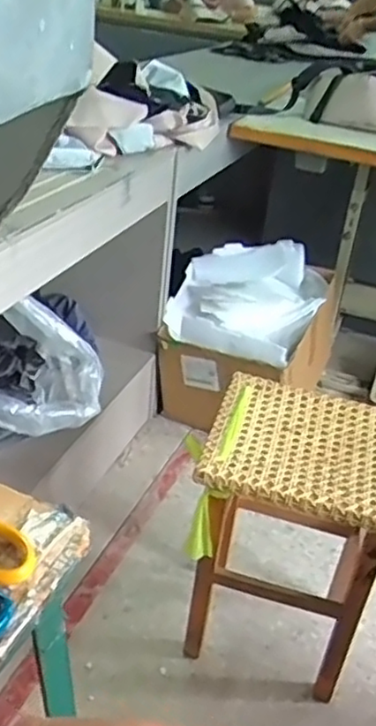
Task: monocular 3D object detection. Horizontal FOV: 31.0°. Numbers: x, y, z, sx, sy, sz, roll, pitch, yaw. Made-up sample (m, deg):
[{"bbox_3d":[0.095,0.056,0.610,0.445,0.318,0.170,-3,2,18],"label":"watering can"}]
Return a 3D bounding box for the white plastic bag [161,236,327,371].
[{"bbox_3d":[0.155,-0.178,1.774,0.358,0.178,0.414,18,33,18],"label":"white plastic bag"}]

